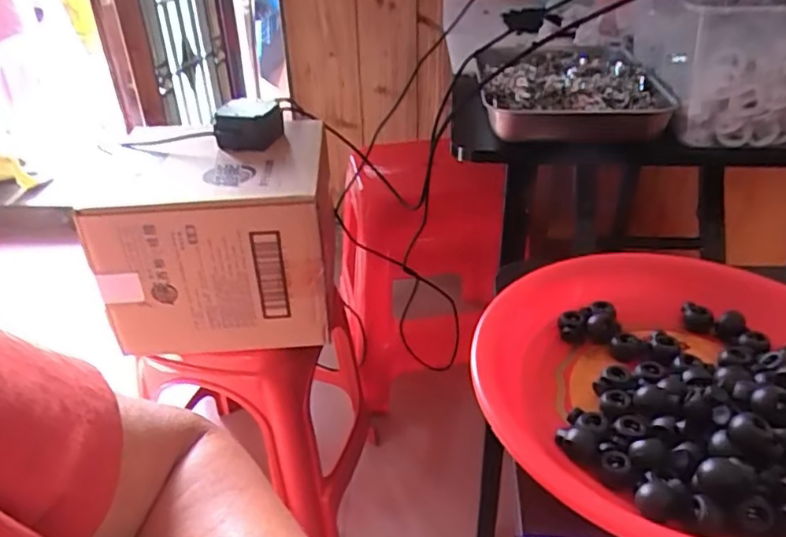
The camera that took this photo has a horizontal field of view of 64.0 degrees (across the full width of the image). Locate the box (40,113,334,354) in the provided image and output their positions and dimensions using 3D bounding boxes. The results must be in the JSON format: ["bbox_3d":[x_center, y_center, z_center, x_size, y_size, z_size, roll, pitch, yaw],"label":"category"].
[{"bbox_3d":[-0.228,-0.053,0.878,0.273,0.226,0.245,-4,34,-3],"label":"box"}]

